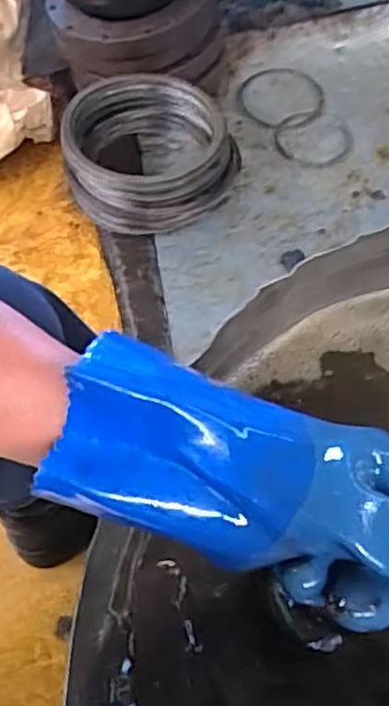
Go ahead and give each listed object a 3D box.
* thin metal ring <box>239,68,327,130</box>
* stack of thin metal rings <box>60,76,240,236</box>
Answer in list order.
[{"bbox_3d":[0.139,-0.410,1.092,0.136,0.013,0.150,-7,60,0],"label":"thin metal ring"},{"bbox_3d":[-0.062,-0.273,0.949,0.232,0.105,0.213,10,62,10],"label":"stack of thin metal rings"}]

